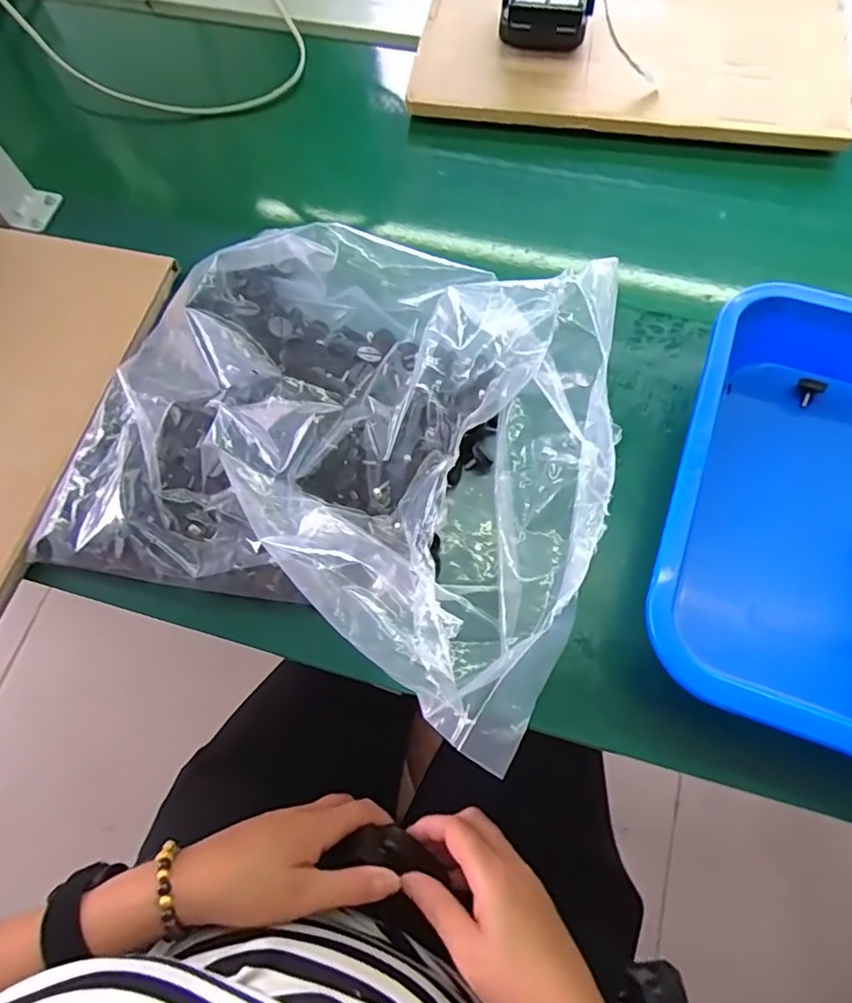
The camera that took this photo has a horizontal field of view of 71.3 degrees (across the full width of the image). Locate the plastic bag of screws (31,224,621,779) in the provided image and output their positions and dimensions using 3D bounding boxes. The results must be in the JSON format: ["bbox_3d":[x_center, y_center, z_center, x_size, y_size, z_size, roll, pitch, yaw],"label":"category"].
[{"bbox_3d":[-0.052,-0.037,0.349,0.320,0.075,0.254,23,71,11],"label":"plastic bag of screws"}]

